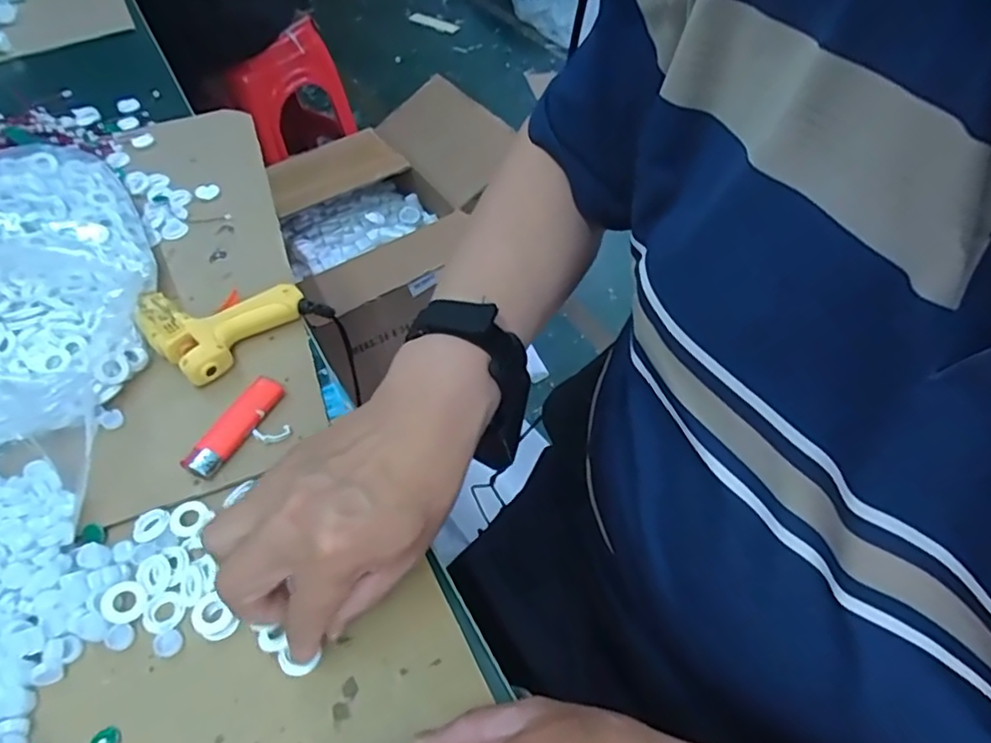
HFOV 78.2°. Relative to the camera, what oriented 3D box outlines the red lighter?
[{"bbox_3d":[-0.180,0.037,0.422,0.025,0.012,0.080,22,55,18],"label":"red lighter"}]

